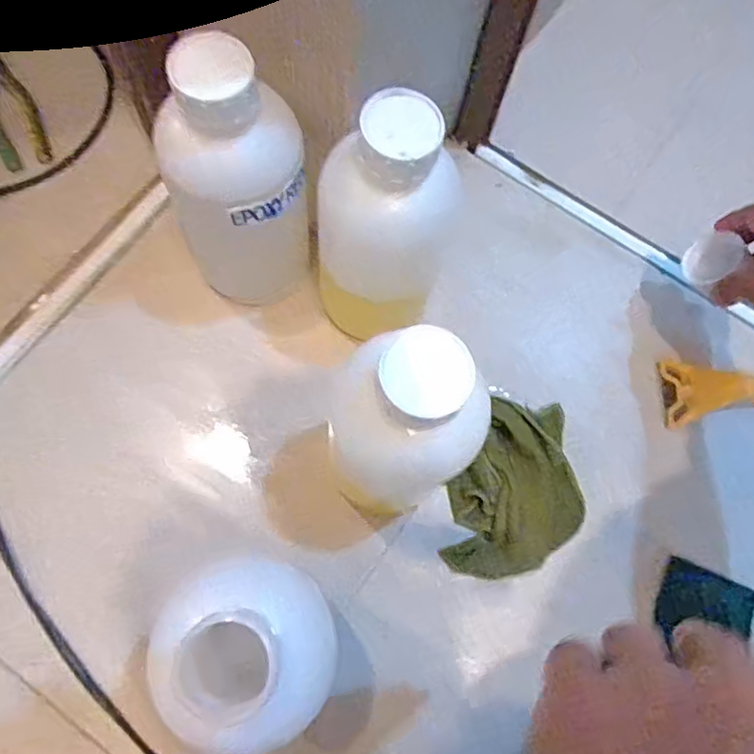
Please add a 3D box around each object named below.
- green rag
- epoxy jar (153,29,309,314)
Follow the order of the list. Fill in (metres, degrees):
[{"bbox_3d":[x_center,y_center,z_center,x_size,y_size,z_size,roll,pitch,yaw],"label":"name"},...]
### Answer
[{"bbox_3d":[0.112,0.087,0.493,0.111,0.035,0.139,9,72,-2],"label":"green rag"},{"bbox_3d":[-0.100,-0.139,0.456,0.096,0.231,0.110,-24,75,-11],"label":"epoxy jar"}]

